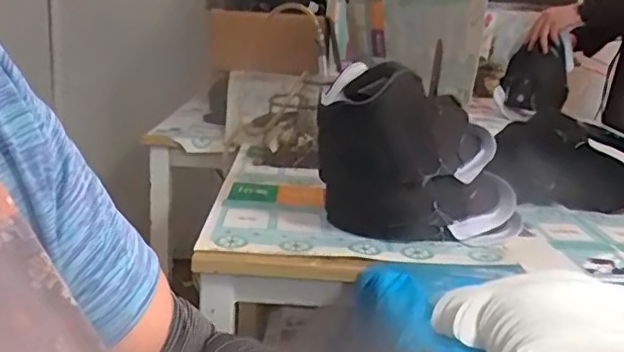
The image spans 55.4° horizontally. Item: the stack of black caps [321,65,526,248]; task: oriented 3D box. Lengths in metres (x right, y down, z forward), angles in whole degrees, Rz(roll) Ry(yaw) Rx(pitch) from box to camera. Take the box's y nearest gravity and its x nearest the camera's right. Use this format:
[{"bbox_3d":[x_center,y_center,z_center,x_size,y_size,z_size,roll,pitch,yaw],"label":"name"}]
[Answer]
[{"bbox_3d":[0.149,-0.029,0.796,0.251,0.210,0.160,9,18,15],"label":"stack of black caps"}]

